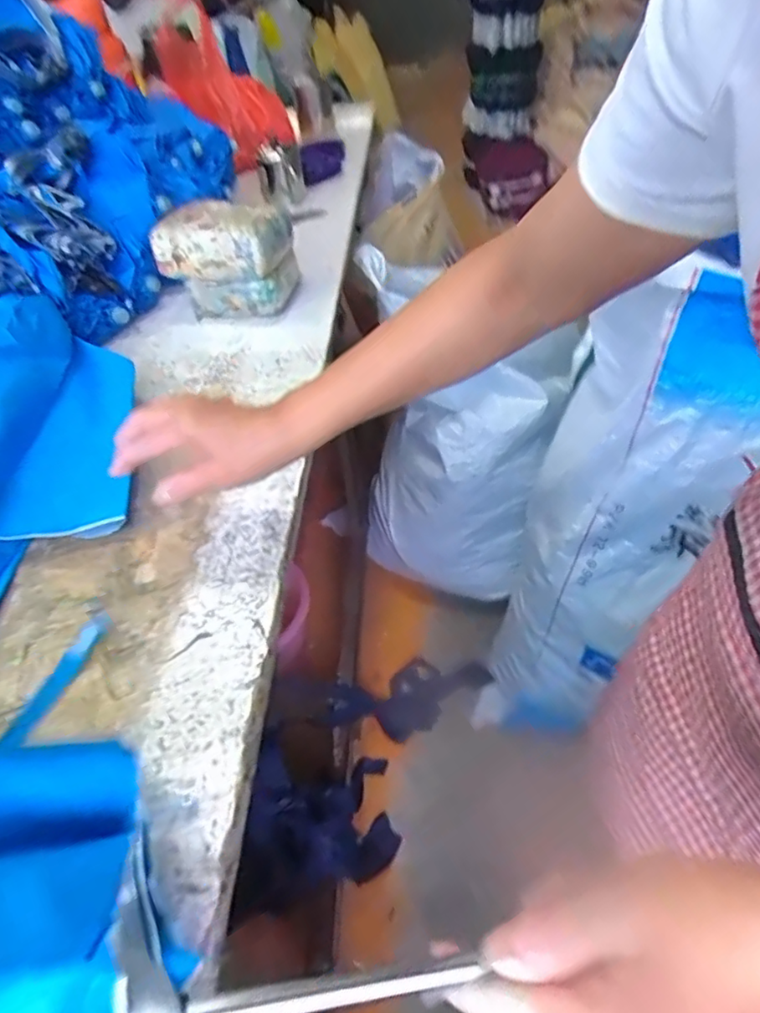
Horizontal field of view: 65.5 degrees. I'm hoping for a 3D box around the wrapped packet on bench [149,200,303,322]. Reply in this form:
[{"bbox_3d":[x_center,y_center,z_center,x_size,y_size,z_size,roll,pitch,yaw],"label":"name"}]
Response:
[{"bbox_3d":[-0.193,-0.317,0.767,0.144,0.124,0.103,9,47,14],"label":"wrapped packet on bench"}]

